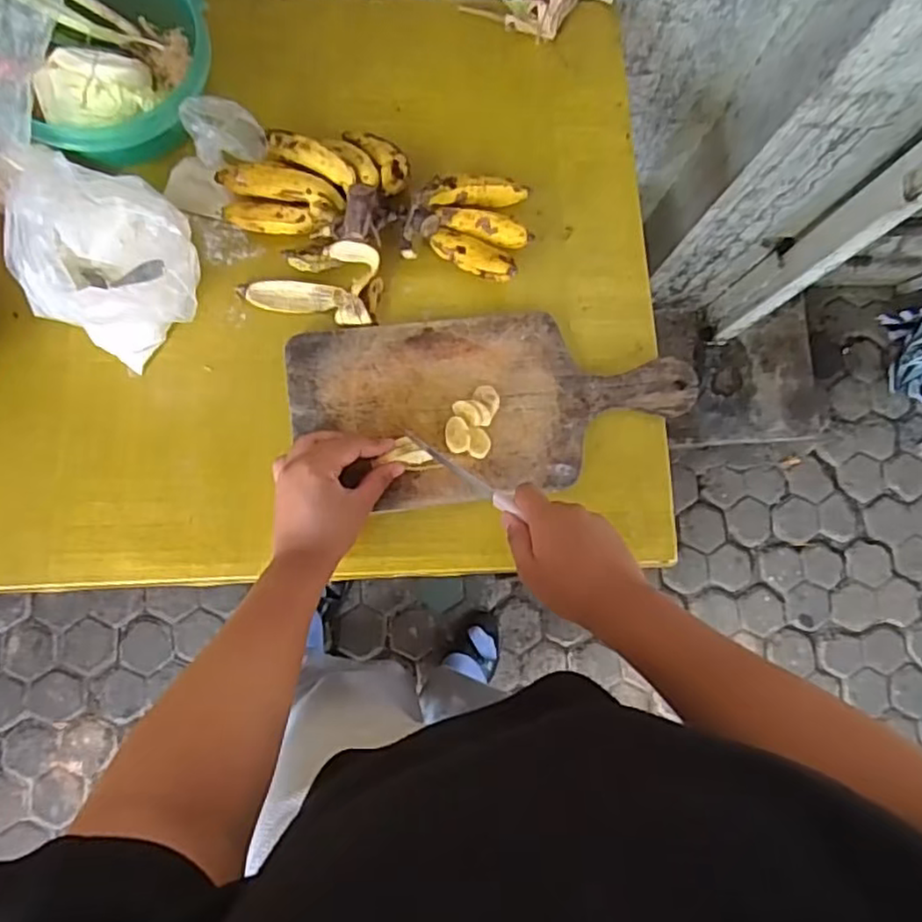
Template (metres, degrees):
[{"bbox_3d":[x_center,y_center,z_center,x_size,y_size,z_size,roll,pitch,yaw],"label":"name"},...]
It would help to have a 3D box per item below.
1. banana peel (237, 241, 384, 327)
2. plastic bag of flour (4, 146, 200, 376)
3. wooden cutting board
[{"bbox_3d":[-0.138,-0.163,0.628,0.122,0.033,0.070,2,80,-5],"label":"banana peel"},{"bbox_3d":[-0.279,-0.157,0.559,0.122,0.142,0.133,-24,84,-8],"label":"plastic bag of flour"},{"bbox_3d":[0.031,-0.047,0.622,0.362,0.025,0.173,2,87,-5],"label":"wooden cutting board"}]

